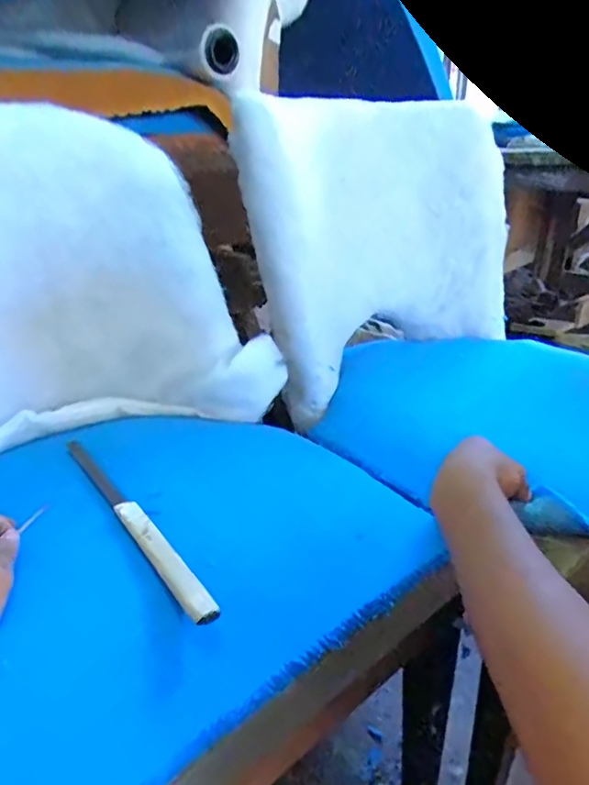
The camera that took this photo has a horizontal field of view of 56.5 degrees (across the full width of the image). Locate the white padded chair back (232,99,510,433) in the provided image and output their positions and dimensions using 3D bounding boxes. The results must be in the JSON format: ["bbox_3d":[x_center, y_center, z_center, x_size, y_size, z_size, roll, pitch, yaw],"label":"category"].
[{"bbox_3d":[0.170,-0.241,0.877,0.188,0.391,0.520,20,32,39],"label":"white padded chair back"}]

